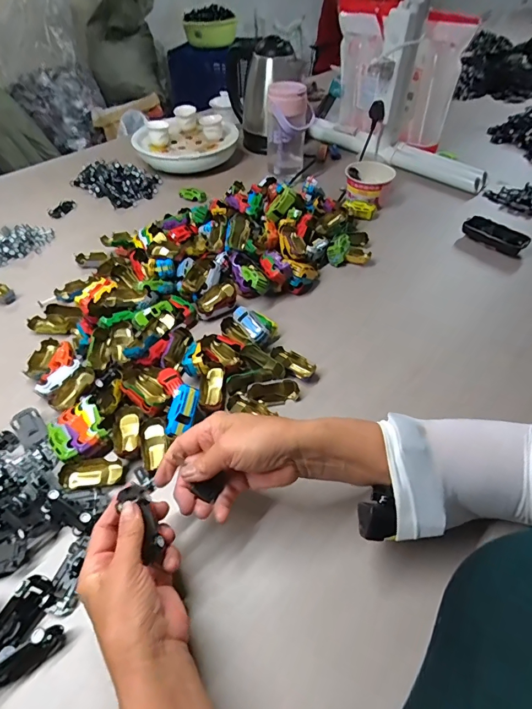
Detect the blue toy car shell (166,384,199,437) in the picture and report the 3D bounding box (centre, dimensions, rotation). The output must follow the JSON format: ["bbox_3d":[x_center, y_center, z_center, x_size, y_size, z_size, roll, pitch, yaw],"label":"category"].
[{"bbox_3d":[-0.099,0.066,0.470,0.027,0.012,0.061,12,69,11],"label":"blue toy car shell"}]

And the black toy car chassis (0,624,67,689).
[{"bbox_3d":[-0.201,0.248,0.329,0.060,0.036,0.020,-33,56,-26],"label":"black toy car chassis"}]

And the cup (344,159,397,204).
[{"bbox_3d":[0.204,-0.346,0.803,0.094,0.058,0.076,16,50,13],"label":"cup"}]

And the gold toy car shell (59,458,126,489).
[{"bbox_3d":[-0.192,0.133,0.443,0.065,0.019,0.030,0,48,0],"label":"gold toy car shell"}]

